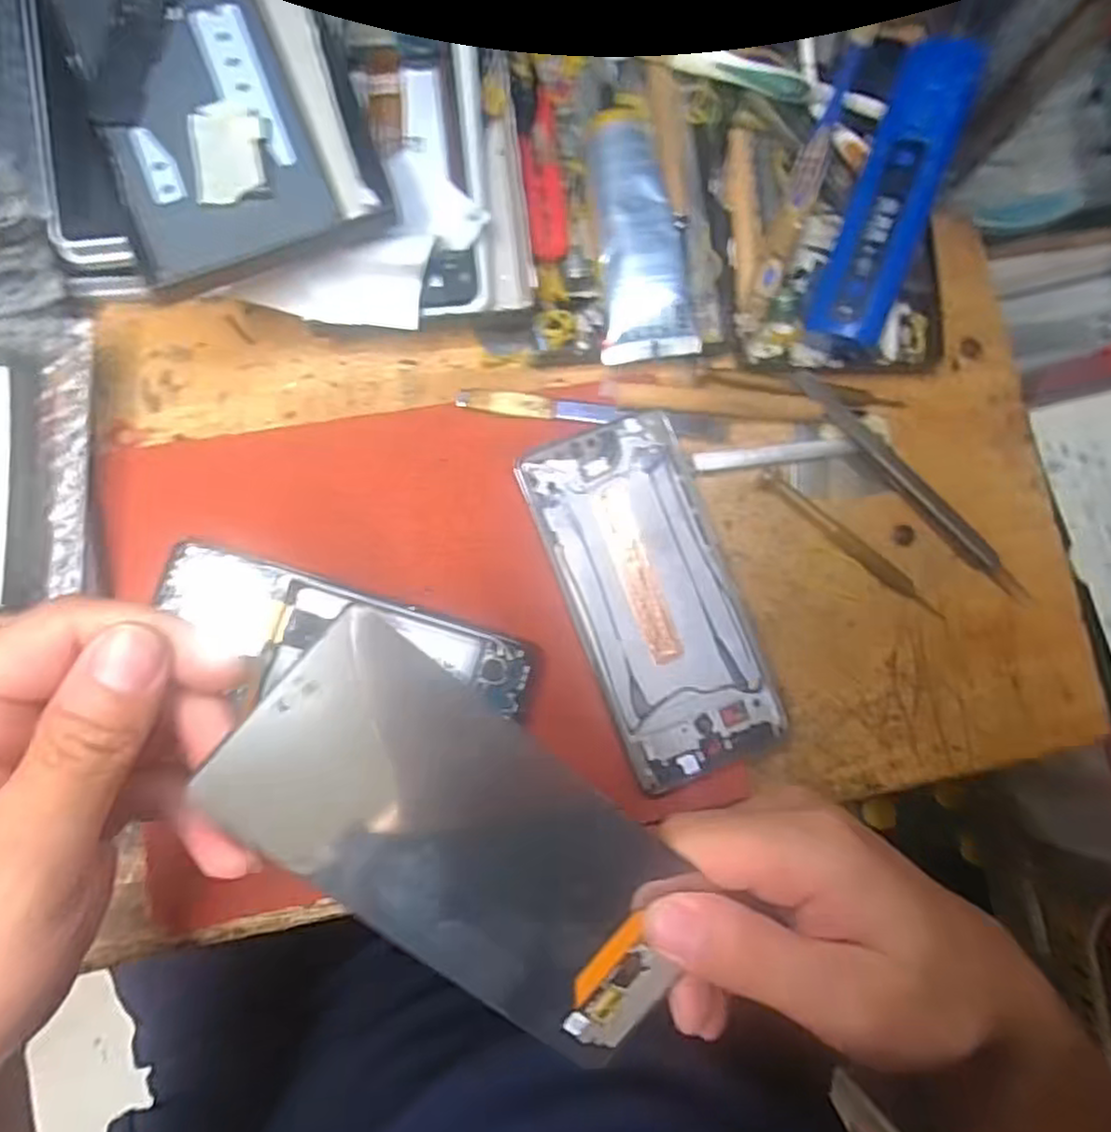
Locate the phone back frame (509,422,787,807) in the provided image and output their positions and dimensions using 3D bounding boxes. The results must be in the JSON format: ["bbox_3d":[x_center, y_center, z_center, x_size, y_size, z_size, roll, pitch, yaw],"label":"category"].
[{"bbox_3d":[0.046,0.013,0.320,0.075,0.011,0.160,-21,86,-9],"label":"phone back frame"}]

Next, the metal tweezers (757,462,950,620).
[{"bbox_3d":[0.142,-0.011,0.337,0.110,0.006,0.010,40,80,0],"label":"metal tweezers"}]

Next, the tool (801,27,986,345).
[{"bbox_3d":[0.152,-0.164,0.317,0.035,0.020,0.125,17,102,-6],"label":"tool"}]

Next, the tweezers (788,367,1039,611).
[{"bbox_3d":[0.173,-0.039,0.339,0.013,0.013,0.152,-43,89,-10],"label":"tweezers"}]

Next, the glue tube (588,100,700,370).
[{"bbox_3d":[0.038,-0.154,0.329,0.041,0.018,0.114,-8,84,-7],"label":"glue tube"}]

